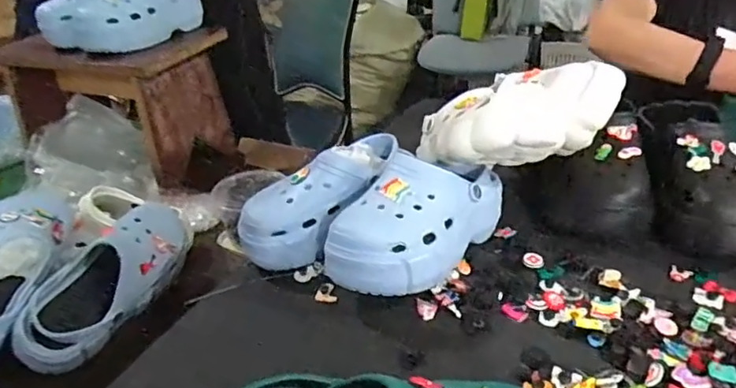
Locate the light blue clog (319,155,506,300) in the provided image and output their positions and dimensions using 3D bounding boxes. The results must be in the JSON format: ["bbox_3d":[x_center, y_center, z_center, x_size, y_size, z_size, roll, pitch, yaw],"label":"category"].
[{"bbox_3d":[0.060,0.033,0.653,0.104,0.117,0.237,17,37,34],"label":"light blue clog"}]

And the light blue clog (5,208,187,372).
[{"bbox_3d":[-0.330,0.108,0.729,0.079,0.101,0.263,12,34,28],"label":"light blue clog"}]

